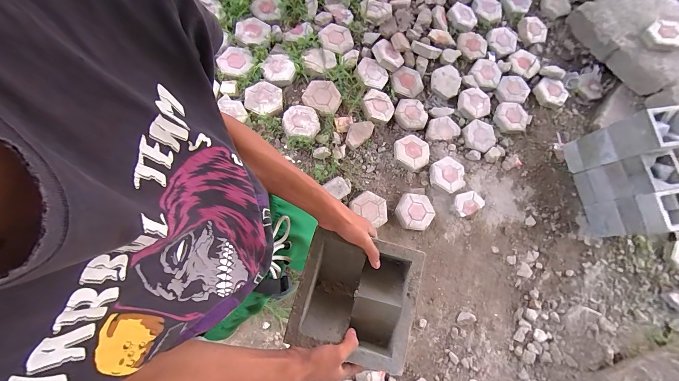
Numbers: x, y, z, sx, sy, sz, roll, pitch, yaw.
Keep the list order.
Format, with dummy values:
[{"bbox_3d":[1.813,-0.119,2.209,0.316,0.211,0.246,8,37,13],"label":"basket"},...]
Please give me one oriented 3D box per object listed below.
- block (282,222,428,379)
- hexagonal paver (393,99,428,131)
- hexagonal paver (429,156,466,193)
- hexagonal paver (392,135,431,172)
[{"bbox_3d":[0.029,0.184,0.508,0.194,0.074,0.192,14,71,3],"label":"block"},{"bbox_3d":[0.446,-0.474,1.778,0.201,0.051,0.212,22,74,-1],"label":"hexagonal paver"},{"bbox_3d":[0.629,-0.087,1.691,0.211,0.053,0.200,-32,82,-14],"label":"hexagonal paver"},{"bbox_3d":[0.425,-0.221,1.688,0.206,0.058,0.207,-33,82,-14],"label":"hexagonal paver"}]

